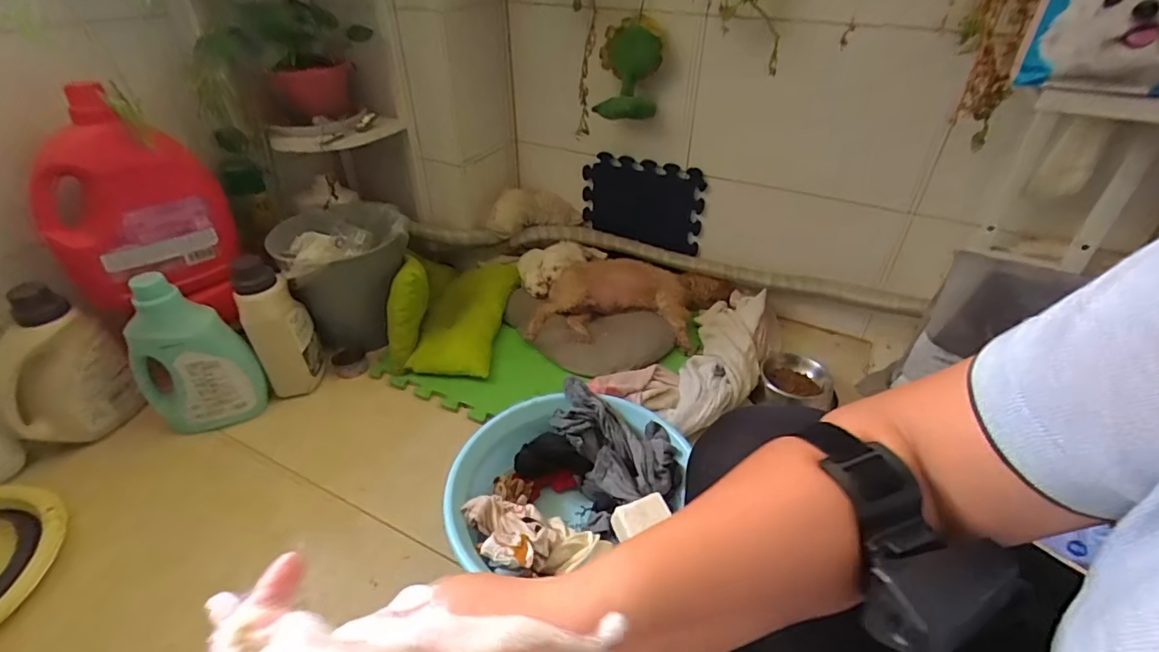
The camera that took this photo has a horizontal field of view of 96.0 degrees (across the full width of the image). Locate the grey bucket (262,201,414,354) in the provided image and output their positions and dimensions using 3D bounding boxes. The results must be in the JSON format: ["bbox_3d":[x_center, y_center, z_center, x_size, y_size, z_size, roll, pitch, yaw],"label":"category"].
[{"bbox_3d":[-0.484,-0.092,1.112,0.255,0.252,0.257,-11,39,-15],"label":"grey bucket"}]

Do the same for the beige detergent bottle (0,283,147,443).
[{"bbox_3d":[-0.854,0.079,0.863,0.089,0.246,0.177,14,39,16],"label":"beige detergent bottle"}]

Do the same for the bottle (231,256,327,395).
[{"bbox_3d":[-0.551,0.002,0.965,0.103,0.249,0.090,-21,43,-26],"label":"bottle"}]

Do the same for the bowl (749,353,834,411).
[{"bbox_3d":[0.420,0.107,1.014,0.135,0.049,0.141,1,37,-1],"label":"bowl"}]

